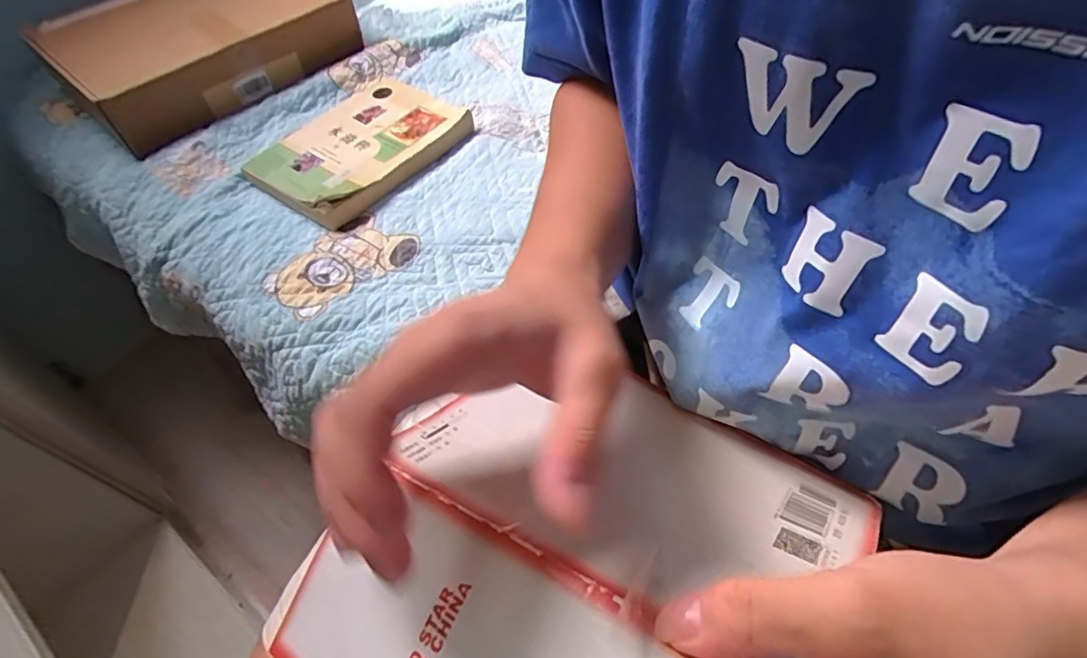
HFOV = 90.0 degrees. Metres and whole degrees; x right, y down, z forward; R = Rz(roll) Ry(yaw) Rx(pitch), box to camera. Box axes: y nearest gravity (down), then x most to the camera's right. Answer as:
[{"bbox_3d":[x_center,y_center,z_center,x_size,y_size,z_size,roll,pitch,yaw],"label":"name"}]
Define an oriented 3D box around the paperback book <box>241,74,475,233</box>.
[{"bbox_3d":[-0.227,-0.245,0.685,0.197,0.026,0.266,31,61,22],"label":"paperback book"}]

